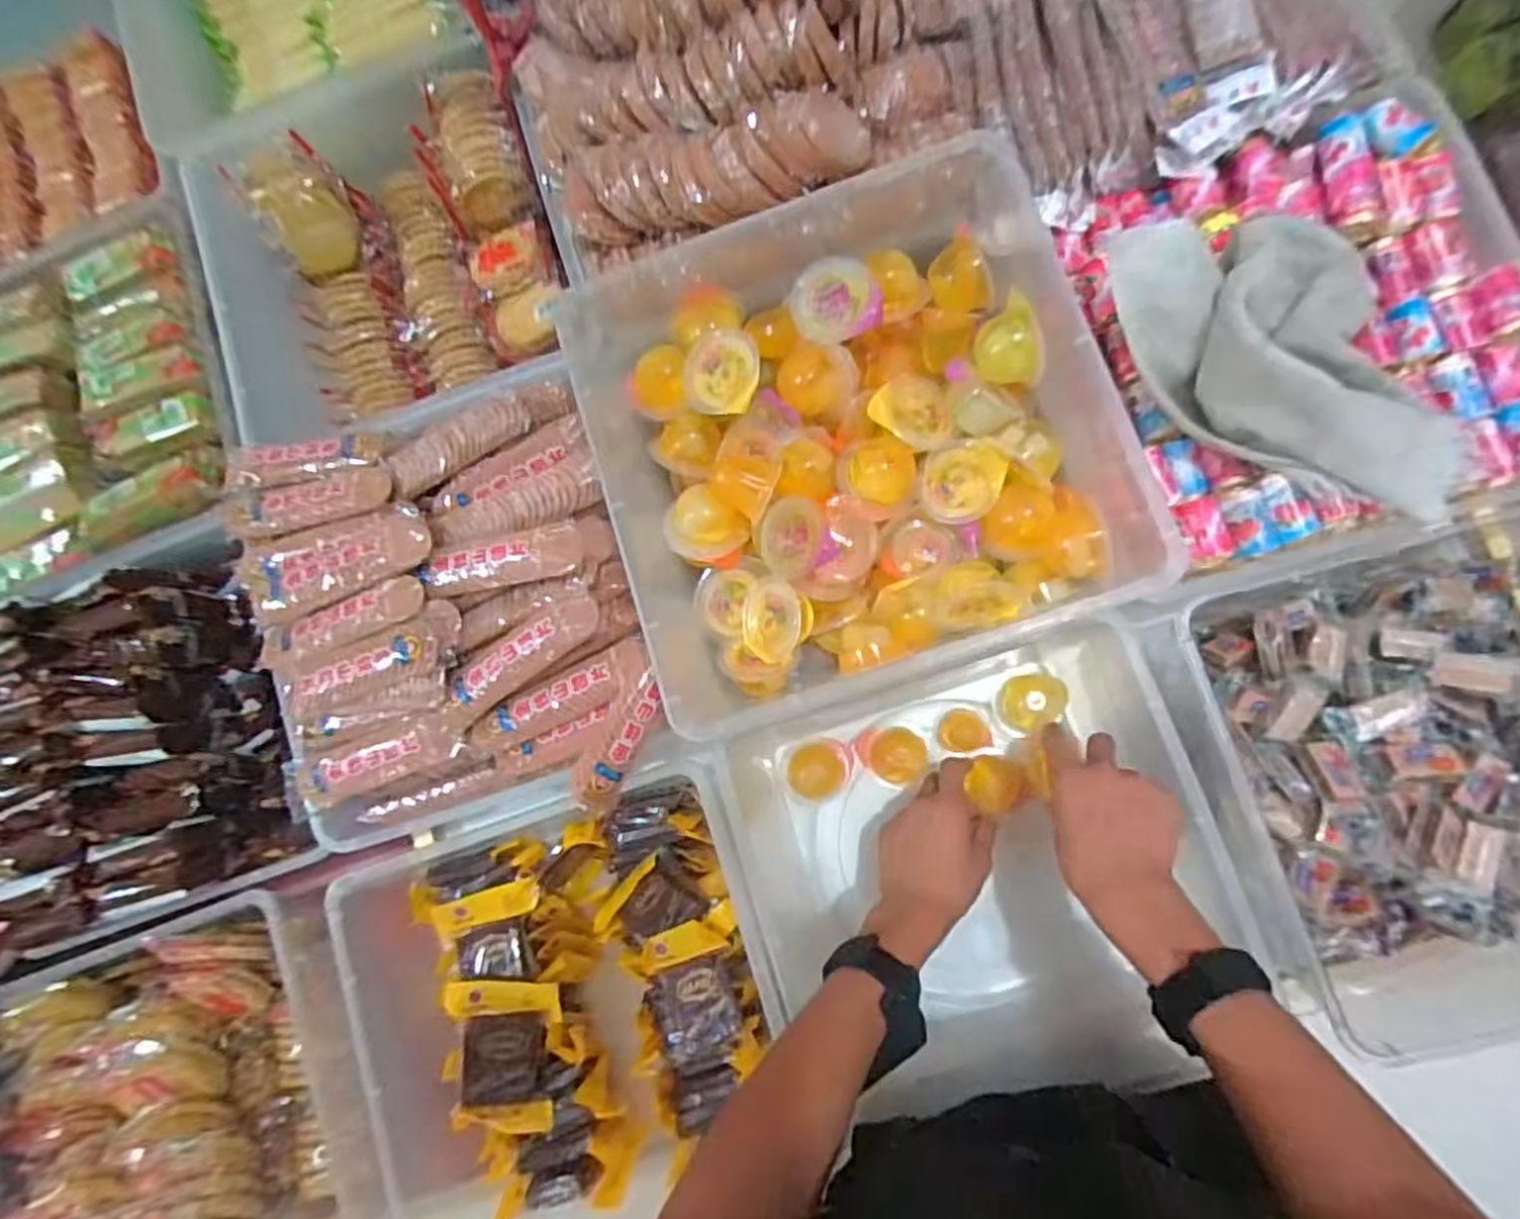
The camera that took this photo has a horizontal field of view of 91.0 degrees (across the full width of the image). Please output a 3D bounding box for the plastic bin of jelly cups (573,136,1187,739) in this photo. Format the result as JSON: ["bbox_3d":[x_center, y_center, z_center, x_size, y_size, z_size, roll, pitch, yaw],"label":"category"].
[{"bbox_3d":[0.044,-0.115,0.485,0.311,0.106,0.320,-17,82,5],"label":"plastic bin of jelly cups"}]

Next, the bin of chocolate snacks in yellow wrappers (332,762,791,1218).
[{"bbox_3d":[-0.134,0.298,0.558,0.328,0.114,0.276,-19,82,5],"label":"bin of chocolate snacks in yellow wrappers"}]

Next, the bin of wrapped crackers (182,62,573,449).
[{"bbox_3d":[-0.306,-0.288,0.609,0.282,0.108,0.230,-24,81,4],"label":"bin of wrapped crackers"}]

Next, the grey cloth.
[{"bbox_3d":[0.311,-0.141,0.446,0.111,0.067,0.218,-30,81,3],"label":"grey cloth"}]

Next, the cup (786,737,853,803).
[{"bbox_3d":[0.049,0.133,0.626,0.056,0.031,0.049,2,84,8],"label":"cup"}]

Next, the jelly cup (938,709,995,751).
[{"bbox_3d":[0.171,0.100,0.621,0.044,0.034,0.033,1,84,7],"label":"jelly cup"}]

